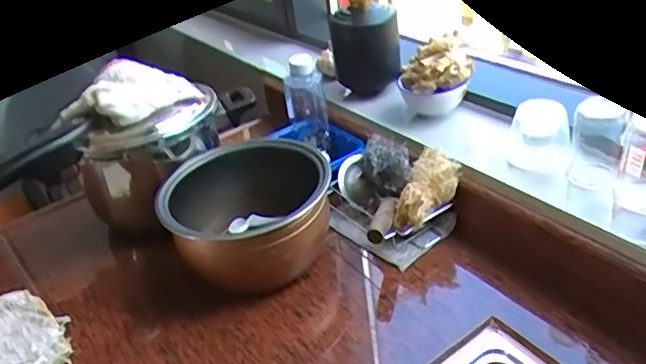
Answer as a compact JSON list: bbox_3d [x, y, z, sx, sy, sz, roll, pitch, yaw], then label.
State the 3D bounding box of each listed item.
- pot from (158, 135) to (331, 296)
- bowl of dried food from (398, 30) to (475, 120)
[{"bbox_3d":[-0.092,0.041,0.685,0.186,0.123,0.196,-6,33,4],"label":"pot"},{"bbox_3d":[0.153,-0.144,0.758,0.093,0.089,0.080,-1,34,10],"label":"bowl of dried food"}]

